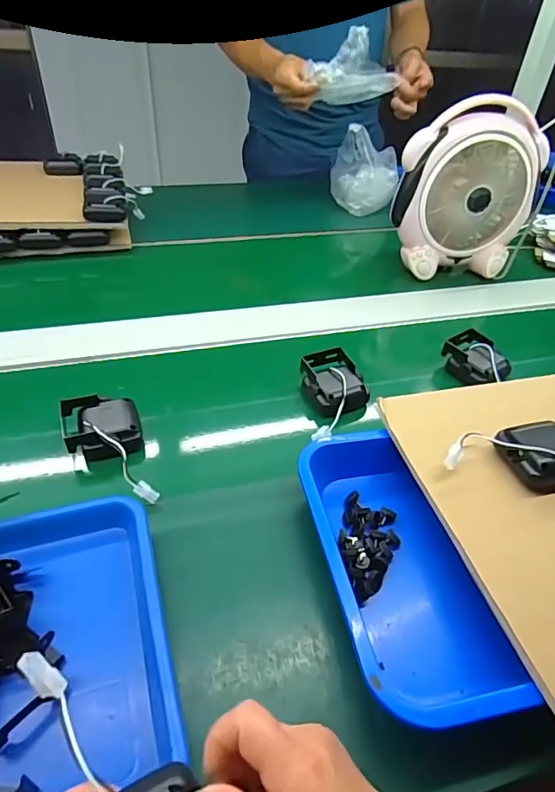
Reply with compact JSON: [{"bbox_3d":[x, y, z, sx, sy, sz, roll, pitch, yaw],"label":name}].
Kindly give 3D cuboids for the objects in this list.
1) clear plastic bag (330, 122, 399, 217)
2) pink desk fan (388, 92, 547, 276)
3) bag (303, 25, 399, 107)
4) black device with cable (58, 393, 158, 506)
[{"bbox_3d":[0.194,-0.497,1.058,0.132,0.158,0.102,-2,41,-8],"label":"clear plastic bag"},{"bbox_3d":[0.325,-0.333,0.818,0.242,0.255,0.105,-10,43,-17],"label":"pink desk fan"},{"bbox_3d":[0.152,-0.610,0.904,0.168,0.121,0.060,-8,43,-15],"label":"bag"},{"bbox_3d":[-0.183,0.055,0.523,0.083,0.056,0.156,-11,43,-17],"label":"black device with cable"}]

